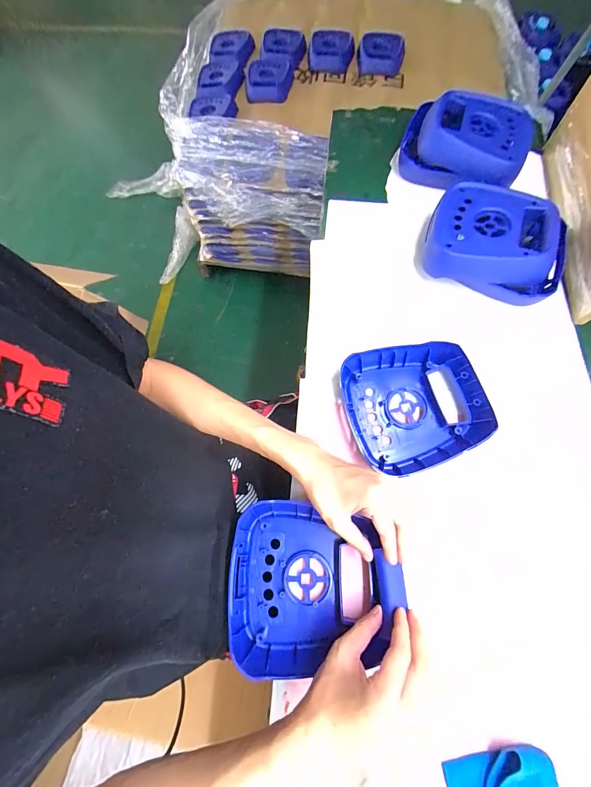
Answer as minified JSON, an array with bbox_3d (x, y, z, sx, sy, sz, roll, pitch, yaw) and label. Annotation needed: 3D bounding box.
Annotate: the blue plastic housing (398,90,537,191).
[{"bbox_3d":[0.306,-0.460,0.581,0.210,0.068,0.181,14,72,7],"label":"blue plastic housing"}]

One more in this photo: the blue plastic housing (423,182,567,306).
[{"bbox_3d":[0.310,-0.237,0.484,0.199,0.066,0.153,18,73,8],"label":"blue plastic housing"}]

